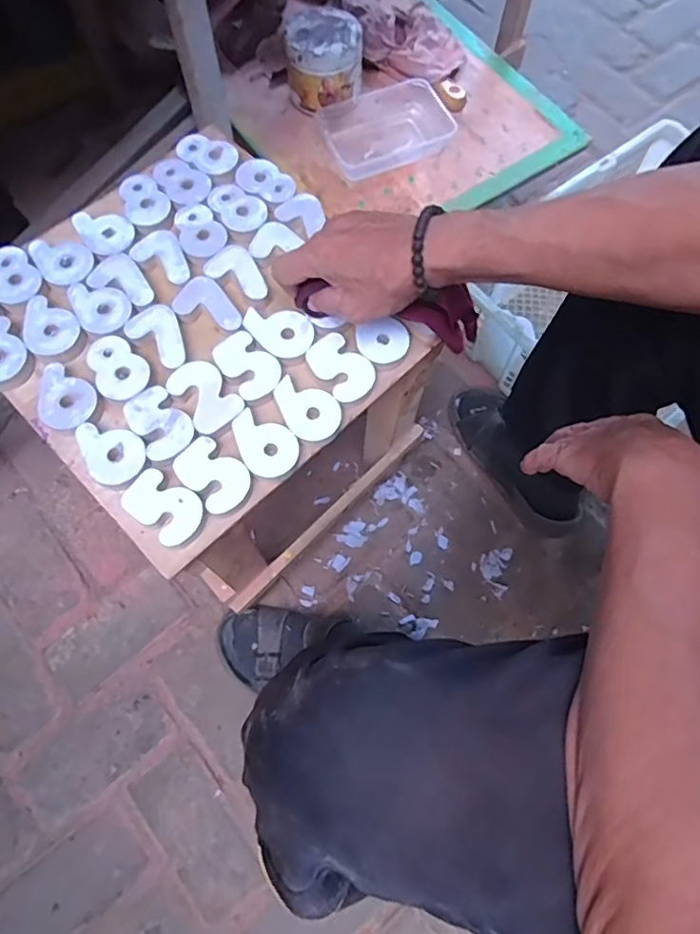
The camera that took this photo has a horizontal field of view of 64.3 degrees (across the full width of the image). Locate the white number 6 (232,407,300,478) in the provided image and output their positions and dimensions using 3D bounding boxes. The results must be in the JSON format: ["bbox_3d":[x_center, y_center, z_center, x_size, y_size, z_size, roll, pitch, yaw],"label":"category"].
[{"bbox_3d":[-0.069,-0.020,0.445,0.042,0.004,0.061,-40,77,-15],"label":"white number 6"}]

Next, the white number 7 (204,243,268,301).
[{"bbox_3d":[-0.097,-0.175,0.500,0.063,0.004,0.039,36,72,10],"label":"white number 7"}]

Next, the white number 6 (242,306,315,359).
[{"bbox_3d":[-0.061,-0.120,0.480,0.062,0.005,0.043,35,72,10],"label":"white number 6"}]

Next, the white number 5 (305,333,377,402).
[{"bbox_3d":[-0.008,-0.087,0.474,0.042,0.004,0.067,-31,74,-13],"label":"white number 5"}]

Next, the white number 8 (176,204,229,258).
[{"bbox_3d":[-0.139,-0.221,0.516,0.040,0.004,0.065,-20,72,-10],"label":"white number 8"}]

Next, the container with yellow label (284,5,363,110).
[{"bbox_3d":[-0.035,-0.552,0.757,0.101,0.080,0.105,1,71,-2],"label":"container with yellow label"}]

